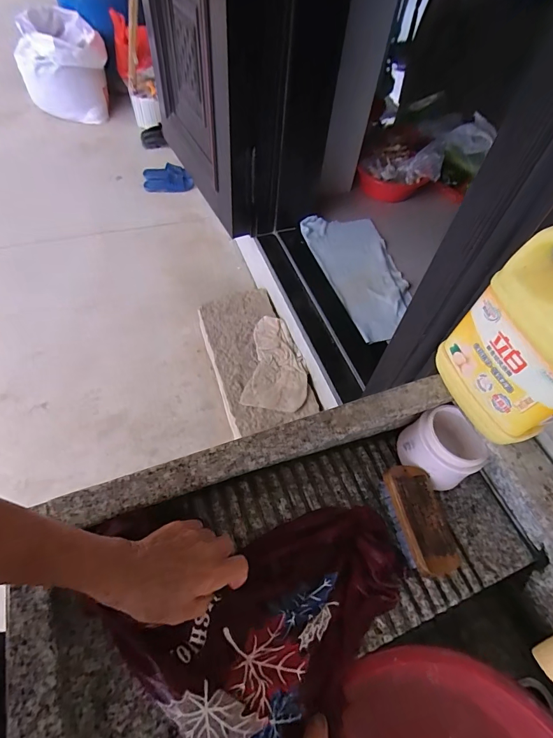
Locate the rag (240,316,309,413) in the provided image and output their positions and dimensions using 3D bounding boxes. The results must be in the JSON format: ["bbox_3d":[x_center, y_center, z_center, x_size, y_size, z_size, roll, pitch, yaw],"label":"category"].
[{"bbox_3d":[0.007,-0.026,1.294,0.197,0.033,0.365,8,56,1],"label":"rag"}]

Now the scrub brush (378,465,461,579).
[{"bbox_3d":[0.176,0.186,0.478,0.062,0.041,0.126,-8,58,-10],"label":"scrub brush"}]

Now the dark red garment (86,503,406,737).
[{"bbox_3d":[-0.007,0.256,0.380,0.296,0.077,0.220,-2,57,-7],"label":"dark red garment"}]

